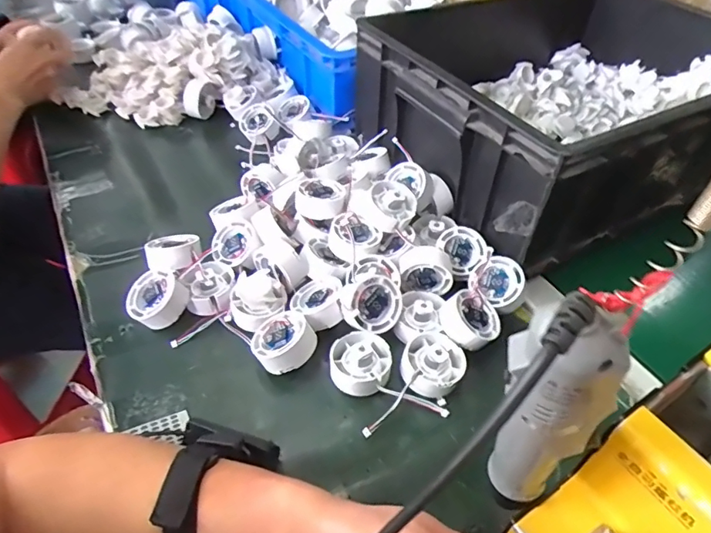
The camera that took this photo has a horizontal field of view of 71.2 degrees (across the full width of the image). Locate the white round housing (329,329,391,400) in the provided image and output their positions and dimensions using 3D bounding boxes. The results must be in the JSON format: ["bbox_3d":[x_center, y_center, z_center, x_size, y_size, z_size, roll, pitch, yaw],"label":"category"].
[{"bbox_3d":[0.005,0.087,0.455,0.052,0.031,0.057,1,46,-1],"label":"white round housing"}]

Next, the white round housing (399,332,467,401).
[{"bbox_3d":[0.070,0.090,0.451,0.053,0.022,0.062,24,50,21],"label":"white round housing"}]

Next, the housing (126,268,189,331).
[{"bbox_3d":[-0.192,0.031,0.482,0.057,0.024,0.052,-9,61,16],"label":"housing"}]

